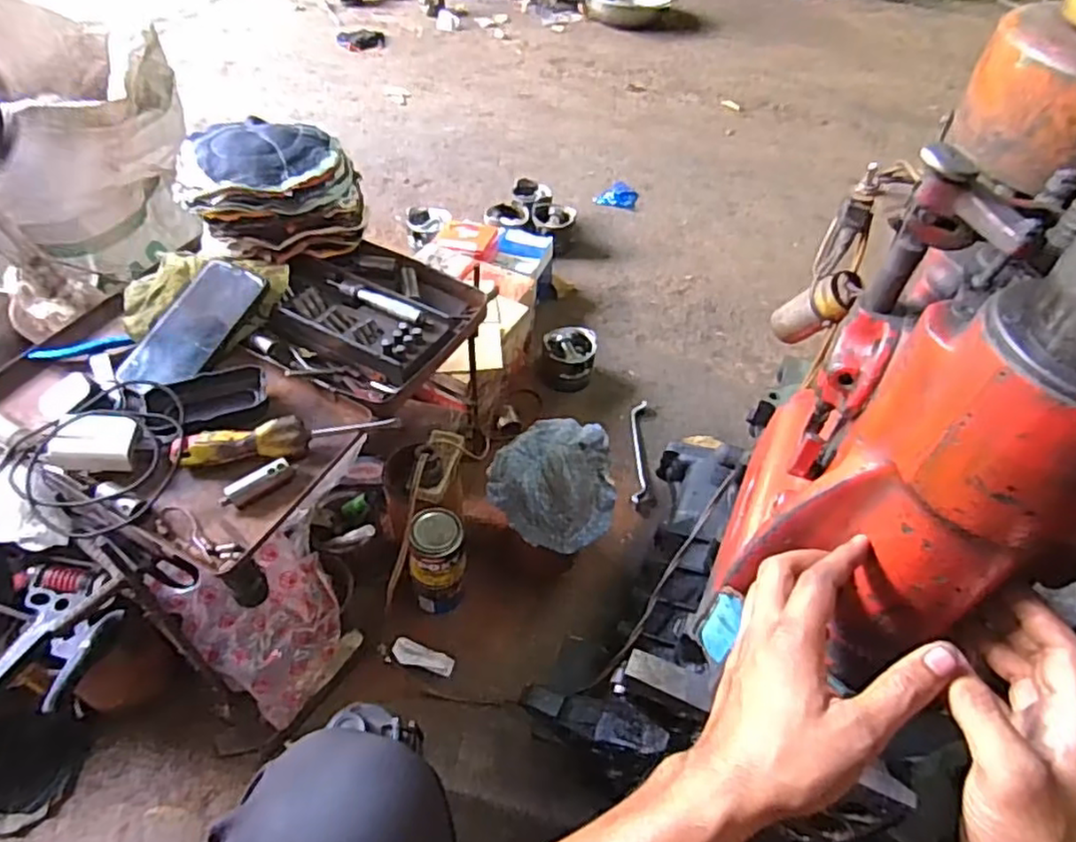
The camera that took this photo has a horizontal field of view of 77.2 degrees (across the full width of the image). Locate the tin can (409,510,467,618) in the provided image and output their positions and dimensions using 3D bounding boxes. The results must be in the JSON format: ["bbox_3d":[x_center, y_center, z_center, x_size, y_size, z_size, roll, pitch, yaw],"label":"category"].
[{"bbox_3d":[-0.130,0.187,0.880,0.068,0.174,0.062,2,48,-2],"label":"tin can"}]

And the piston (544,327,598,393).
[{"bbox_3d":[0.053,-0.107,1.221,0.097,0.077,0.106,10,48,4],"label":"piston"}]

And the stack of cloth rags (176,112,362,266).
[{"bbox_3d":[-0.309,-0.262,0.773,0.190,0.107,0.143,5,48,0],"label":"stack of cloth rags"}]

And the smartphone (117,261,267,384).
[{"bbox_3d":[-0.358,-0.099,0.700,0.079,0.010,0.157,23,69,12],"label":"smartphone"}]

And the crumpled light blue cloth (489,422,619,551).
[{"bbox_3d":[0.024,0.073,0.844,0.162,0.081,0.139,38,57,23],"label":"crumpled light blue cloth"}]

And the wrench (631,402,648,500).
[{"bbox_3d":[0.167,0.050,1.120,0.024,0.022,0.210,7,50,1],"label":"wrench"}]

